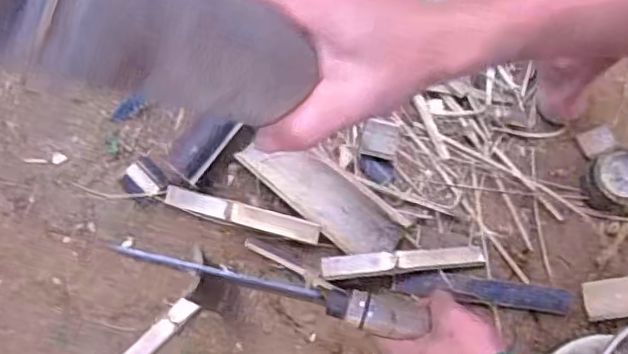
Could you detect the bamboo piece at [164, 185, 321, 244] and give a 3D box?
[{"bbox_3d":[-0.093,0.047,0.785,0.203,0.023,0.027,14,73,4],"label":"bamboo piece"}]

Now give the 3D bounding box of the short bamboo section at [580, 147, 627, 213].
[{"bbox_3d":[0.391,0.004,0.784,0.074,0.041,0.075,10,73,3],"label":"short bamboo section"}]

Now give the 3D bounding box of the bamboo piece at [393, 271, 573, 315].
[{"bbox_3d":[0.211,0.141,0.765,0.217,0.006,0.033,7,73,2],"label":"bamboo piece"}]

